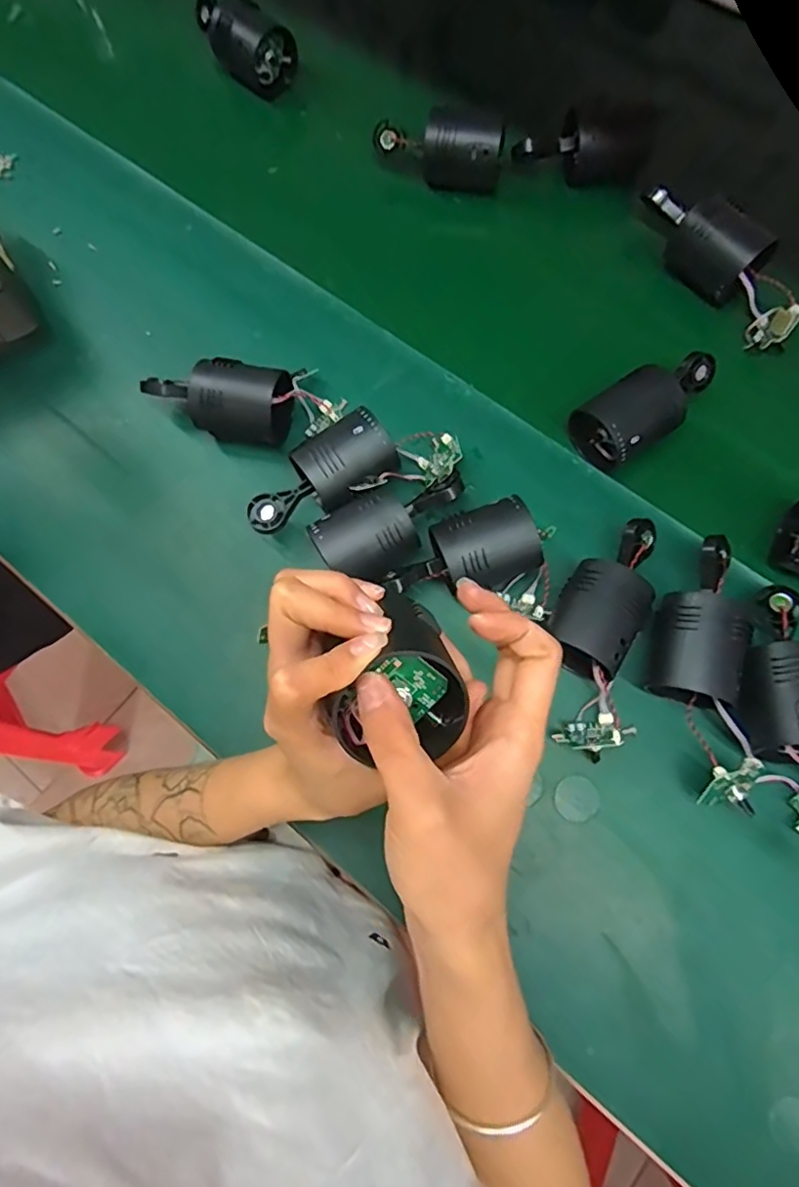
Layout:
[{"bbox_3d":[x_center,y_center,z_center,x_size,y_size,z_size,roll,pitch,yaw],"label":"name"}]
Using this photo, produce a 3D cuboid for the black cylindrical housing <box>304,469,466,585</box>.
[{"bbox_3d":[-0.006,-0.051,0.431,0.115,0.053,0.056,-37,74,-7],"label":"black cylindrical housing"}]

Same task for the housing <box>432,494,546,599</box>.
[{"bbox_3d":[0.061,-0.031,0.422,0.072,0.054,0.053,-25,73,-4],"label":"housing"}]

